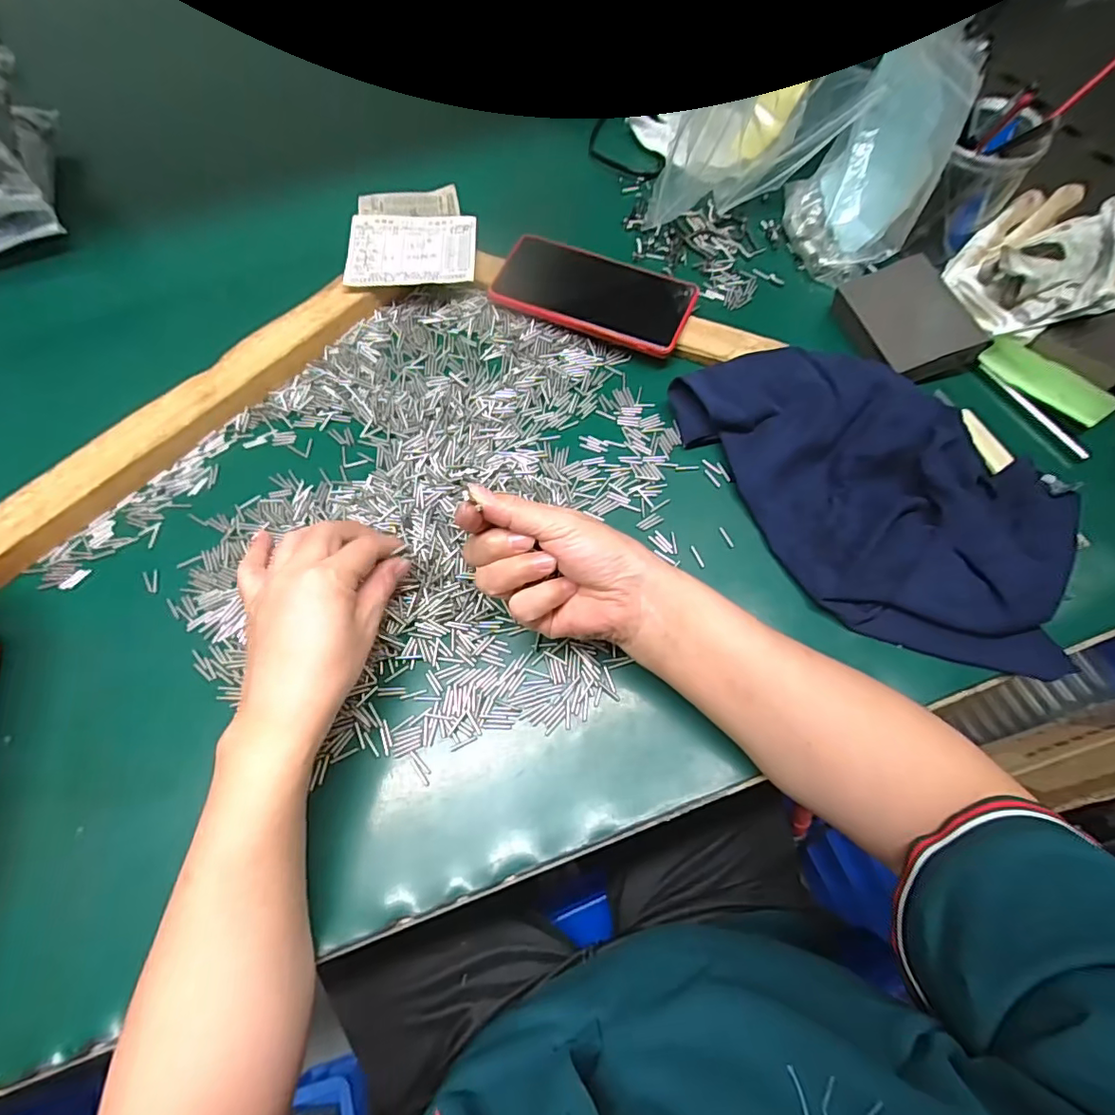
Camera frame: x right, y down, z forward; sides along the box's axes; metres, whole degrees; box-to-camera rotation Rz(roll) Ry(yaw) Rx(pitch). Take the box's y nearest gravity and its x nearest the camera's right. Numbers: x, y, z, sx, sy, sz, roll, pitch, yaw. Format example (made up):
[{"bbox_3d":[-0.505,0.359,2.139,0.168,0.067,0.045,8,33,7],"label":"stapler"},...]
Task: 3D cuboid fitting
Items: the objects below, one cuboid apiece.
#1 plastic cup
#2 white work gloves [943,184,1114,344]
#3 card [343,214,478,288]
[{"bbox_3d":[0.341,-0.311,0.448,0.067,0.103,0.073,9,68,4],"label":"plastic cup"},{"bbox_3d":[0.405,-0.246,0.427,0.153,0.049,0.120,-21,69,-9],"label":"white work gloves"},{"bbox_3d":[-0.127,-0.272,0.474,0.109,0.006,0.085,-2,66,-2],"label":"card"}]

